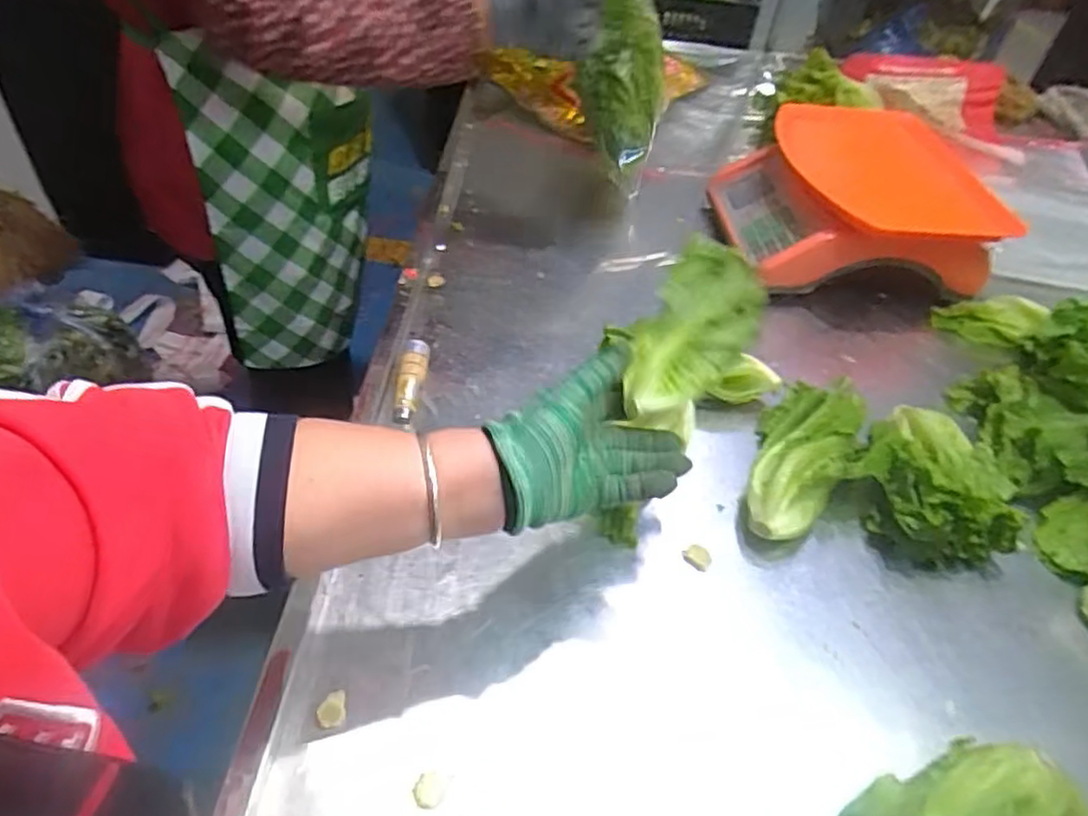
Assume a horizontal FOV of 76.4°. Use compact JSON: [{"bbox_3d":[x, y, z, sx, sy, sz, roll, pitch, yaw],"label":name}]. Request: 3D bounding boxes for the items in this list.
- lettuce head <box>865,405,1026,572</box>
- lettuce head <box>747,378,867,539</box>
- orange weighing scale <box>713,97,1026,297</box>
[{"bbox_3d":[0.343,0.059,0.610,0.120,0.077,0.150,11,45,4],"label":"lettuce head"},{"bbox_3d":[0.230,0.044,0.624,0.083,0.054,0.192,26,48,17],"label":"lettuce head"},{"bbox_3d":[0.397,-0.262,0.892,0.320,0.124,0.287,5,45,-3],"label":"orange weighing scale"}]

